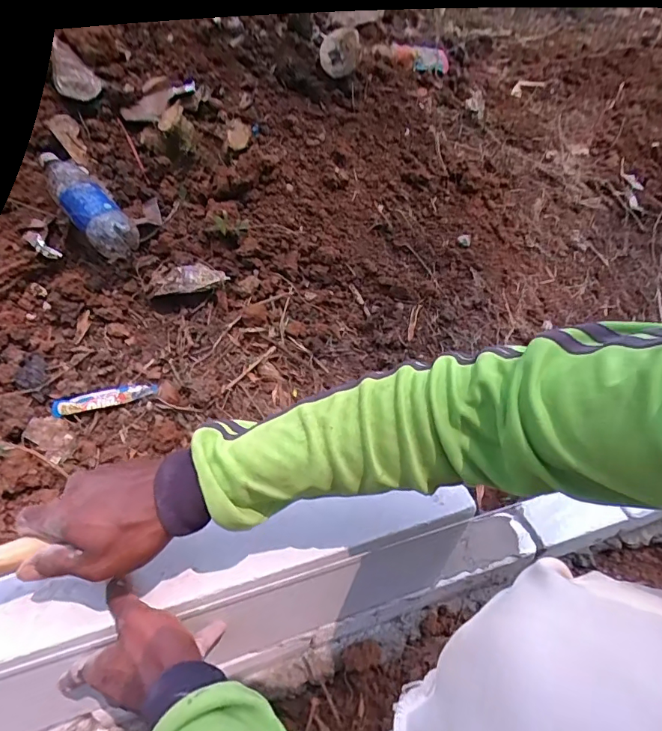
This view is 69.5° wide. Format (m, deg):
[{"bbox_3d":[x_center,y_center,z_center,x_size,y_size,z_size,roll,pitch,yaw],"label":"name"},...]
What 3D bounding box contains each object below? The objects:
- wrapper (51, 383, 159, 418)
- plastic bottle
[{"bbox_3d":[-0.312,0.044,0.662,0.133,0.016,0.025,-15,46,-21],"label":"wrapper"},{"bbox_3d":[-0.376,-0.251,0.729,0.214,0.048,0.061,46,53,11],"label":"plastic bottle"}]

